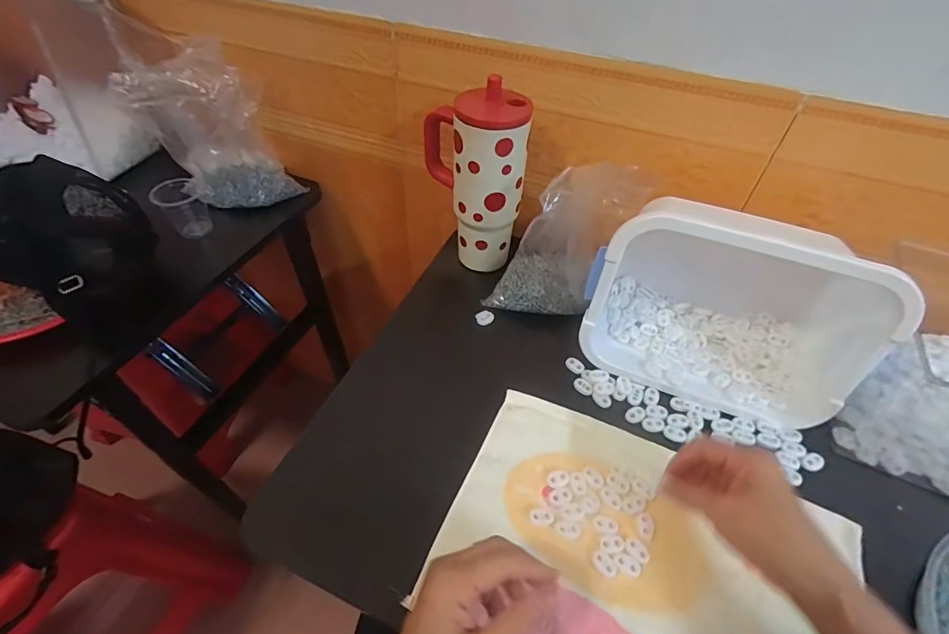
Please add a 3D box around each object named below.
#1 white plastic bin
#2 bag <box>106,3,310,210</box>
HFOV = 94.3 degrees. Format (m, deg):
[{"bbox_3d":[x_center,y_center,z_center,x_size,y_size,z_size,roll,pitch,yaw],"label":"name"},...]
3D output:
[{"bbox_3d":[0.252,-0.009,0.456,0.248,0.174,0.130,16,50,12],"label":"white plastic bin"},{"bbox_3d":[-0.374,-0.262,0.639,0.180,0.193,0.081,7,49,4],"label":"bag"}]

